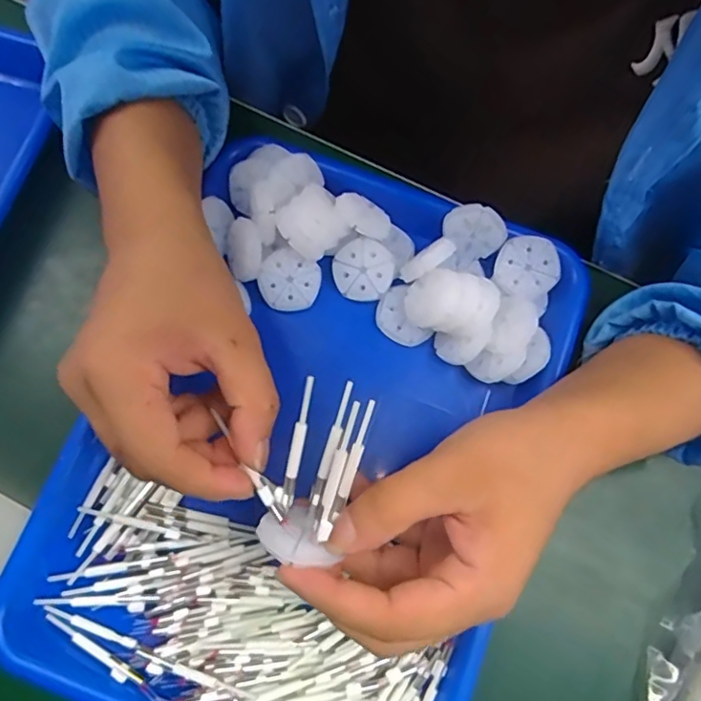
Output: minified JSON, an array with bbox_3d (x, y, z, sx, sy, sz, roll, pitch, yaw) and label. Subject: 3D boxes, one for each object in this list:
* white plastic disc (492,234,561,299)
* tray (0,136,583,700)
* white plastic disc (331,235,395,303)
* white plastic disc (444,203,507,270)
[{"bbox_3d":[0.108,-0.052,0.349,0.038,0.006,0.037,1,100,8],"label":"white plastic disc"},{"bbox_3d":[-0.022,0.049,0.328,0.247,0.049,0.334,20,75,7],"label":"tray"},{"bbox_3d":[0.008,-0.050,0.357,0.038,0.004,0.037,1,96,9],"label":"white plastic disc"},{"bbox_3d":[0.075,-0.072,0.353,0.037,0.038,0.007,-18,35,36],"label":"white plastic disc"}]

